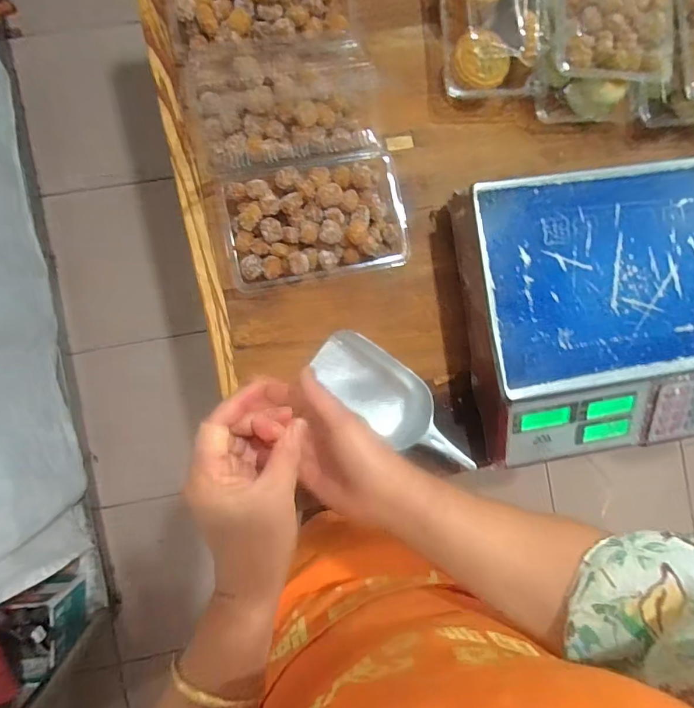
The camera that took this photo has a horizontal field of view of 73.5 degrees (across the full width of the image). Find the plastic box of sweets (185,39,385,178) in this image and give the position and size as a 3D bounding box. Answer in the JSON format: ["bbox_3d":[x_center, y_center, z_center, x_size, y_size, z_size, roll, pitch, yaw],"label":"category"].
[{"bbox_3d":[-0.073,-0.285,0.537,0.210,0.046,0.135,-10,91,-4],"label":"plastic box of sweets"}]

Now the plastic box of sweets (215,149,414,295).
[{"bbox_3d":[-0.037,-0.162,0.552,0.211,0.044,0.136,-11,91,-4],"label":"plastic box of sweets"}]

